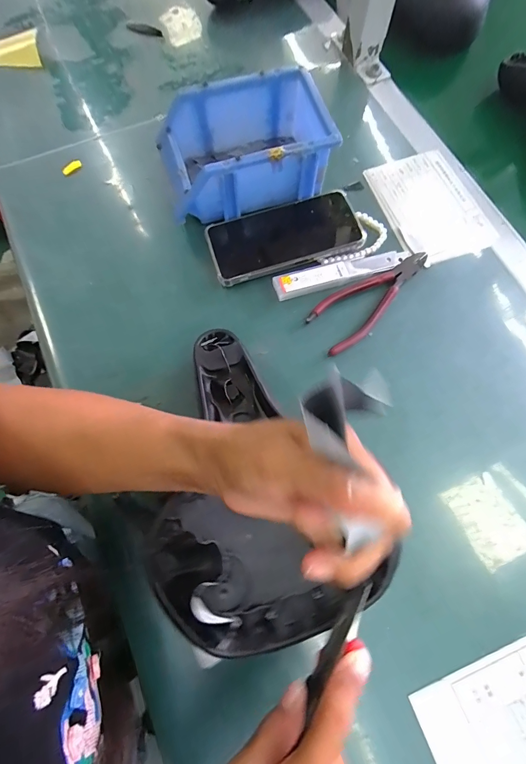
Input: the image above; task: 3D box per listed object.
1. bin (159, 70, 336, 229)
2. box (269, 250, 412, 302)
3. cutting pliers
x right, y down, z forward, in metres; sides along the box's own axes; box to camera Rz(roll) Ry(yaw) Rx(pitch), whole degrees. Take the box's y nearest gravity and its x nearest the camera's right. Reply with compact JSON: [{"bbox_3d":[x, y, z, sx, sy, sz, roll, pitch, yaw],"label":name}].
[{"bbox_3d":[-0.020,-0.253,0.384,0.172,0.077,0.120,-16,73,-5],"label":"bin"},{"bbox_3d":[0.088,-0.118,0.374,0.154,0.013,0.026,-16,73,-5],"label":"box"},{"bbox_3d":[0.115,-0.091,0.370,0.156,0.010,0.056,-39,77,-11],"label":"cutting pliers"}]

